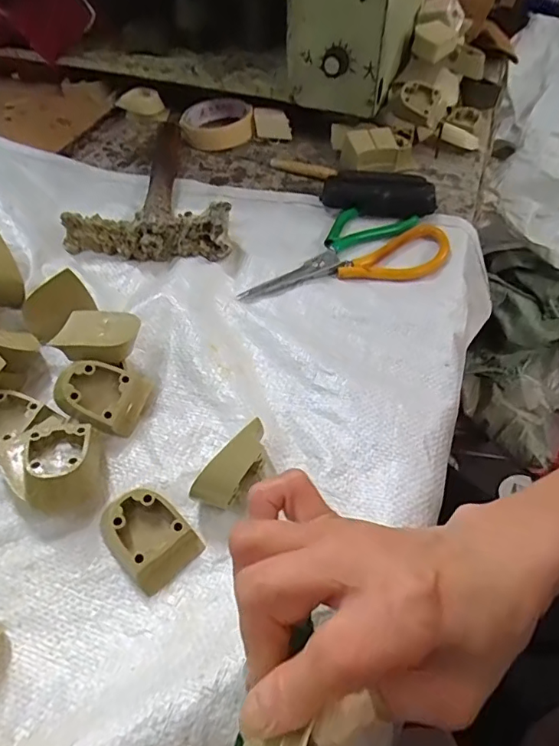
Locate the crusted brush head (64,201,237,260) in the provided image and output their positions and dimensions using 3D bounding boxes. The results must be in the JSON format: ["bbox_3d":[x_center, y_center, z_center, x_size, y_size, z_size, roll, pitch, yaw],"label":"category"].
[{"bbox_3d":[-0.117,-0.121,0.448,0.147,0.039,0.032,0,50,-1],"label":"crusted brush head"}]

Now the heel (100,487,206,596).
[{"bbox_3d":[-0.076,0.087,0.289,0.056,0.021,0.039,37,59,26],"label":"heel"}]

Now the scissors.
[{"bbox_3d":[0.055,-0.113,0.458,0.186,0.011,0.100,-8,50,-7],"label":"scissors"}]

